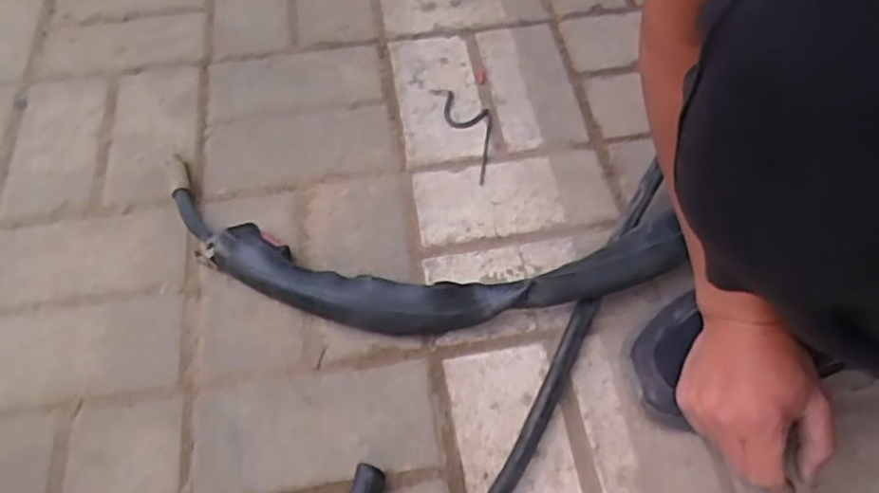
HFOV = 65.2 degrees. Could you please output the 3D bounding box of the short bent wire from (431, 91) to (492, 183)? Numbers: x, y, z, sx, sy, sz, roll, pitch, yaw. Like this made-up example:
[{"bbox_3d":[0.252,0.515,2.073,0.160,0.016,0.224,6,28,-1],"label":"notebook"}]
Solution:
[{"bbox_3d":[0.037,-0.122,0.712,0.048,0.008,0.136,-19,59,-11],"label":"short bent wire"}]

